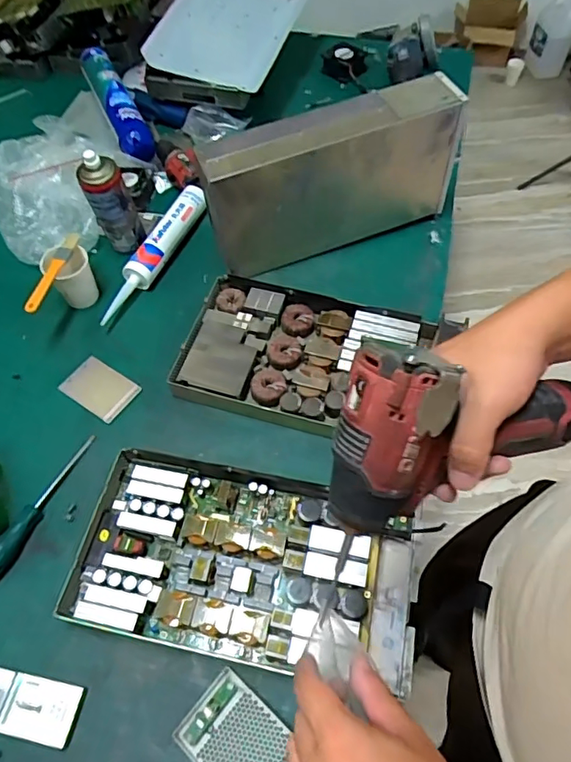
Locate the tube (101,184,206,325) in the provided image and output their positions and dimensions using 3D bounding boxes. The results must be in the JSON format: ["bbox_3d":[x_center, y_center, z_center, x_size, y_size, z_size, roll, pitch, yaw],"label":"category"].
[{"bbox_3d":[-0.219,-0.213,0.891,0.050,0.056,0.303,22,61,13],"label":"tube"}]

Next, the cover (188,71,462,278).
[{"bbox_3d":[0.074,-0.315,0.835,0.411,0.225,0.083,-19,60,-12],"label":"cover"}]

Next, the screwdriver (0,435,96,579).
[{"bbox_3d":[-0.316,0.158,0.678,0.027,0.029,0.215,22,61,13],"label":"screwdriver"}]

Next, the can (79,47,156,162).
[{"bbox_3d":[-0.330,-0.540,1.027,0.057,0.065,0.333,-23,60,-12],"label":"can"}]

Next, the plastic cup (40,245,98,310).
[{"bbox_3d":[-0.339,-0.163,0.836,0.068,0.094,0.064,0,58,0],"label":"plastic cup"}]

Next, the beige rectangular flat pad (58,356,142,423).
[{"bbox_3d":[-0.277,0.009,0.779,0.111,0.008,0.070,30,63,17],"label":"beige rectangular flat pad"}]

